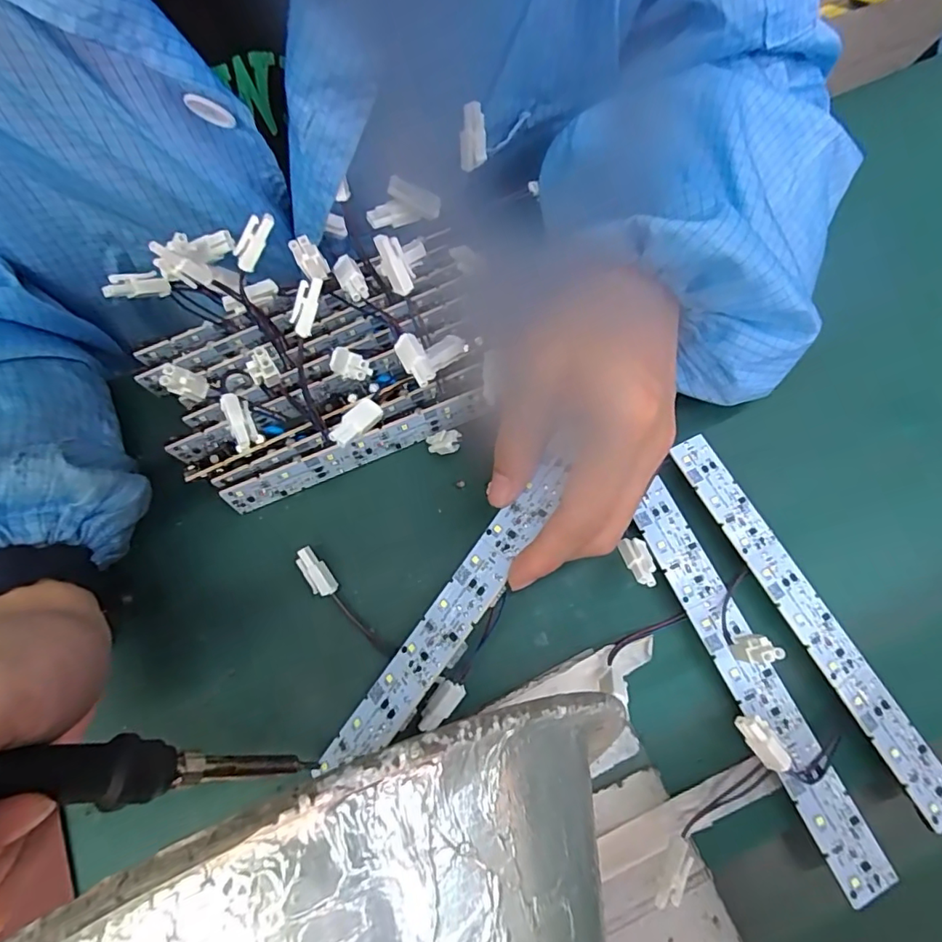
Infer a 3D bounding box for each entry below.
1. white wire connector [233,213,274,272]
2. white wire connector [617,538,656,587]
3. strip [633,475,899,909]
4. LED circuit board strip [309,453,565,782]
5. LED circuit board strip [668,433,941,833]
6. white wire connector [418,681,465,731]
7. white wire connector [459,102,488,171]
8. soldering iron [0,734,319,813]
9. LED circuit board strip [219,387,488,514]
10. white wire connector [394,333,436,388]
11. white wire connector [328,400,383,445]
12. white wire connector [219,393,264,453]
[{"bbox_3d":[-0.096,-0.101,0.240,0.009,0.007,0.026,40,111,9],"label":"white wire connector"},{"bbox_3d":[0.075,0.040,0.245,0.010,0.006,0.025,-17,49,-5],"label":"white wire connector"},{"bbox_3d":[0.126,0.091,0.247,0.023,0.006,0.184,-24,74,-6],"label":"strip"},{"bbox_3d":[-0.011,0.067,0.236,0.023,0.004,0.161,37,90,40],"label":"LED circuit board strip"},{"bbox_3d":[0.155,0.064,0.254,0.022,0.006,0.187,-28,75,-8],"label":"LED circuit board strip"},{"bbox_3d":[-0.014,0.107,0.248,0.011,0.008,0.025,36,77,11],"label":"white wire connector"},{"bbox_3d":[0.001,-0.151,0.248,0.012,0.027,0.004,3,44,1],"label":"white wire connector"},{"bbox_3d":[-0.134,0.088,0.162,0.016,0.194,0.018,1,70,42],"label":"soldering iron"},{"bbox_3d":[-0.057,-0.010,0.283,0.137,0.024,0.004,-23,58,-5],"label":"LED circuit board strip"},{"bbox_3d":[-0.025,-0.049,0.239,0.010,0.009,0.026,-28,75,-8],"label":"white wire connector"},{"bbox_3d":[-0.048,-0.020,0.229,0.010,0.005,0.025,40,64,9],"label":"white wire connector"},{"bbox_3d":[-0.098,-0.021,0.231,0.011,0.005,0.025,-24,74,-6],"label":"white wire connector"}]

